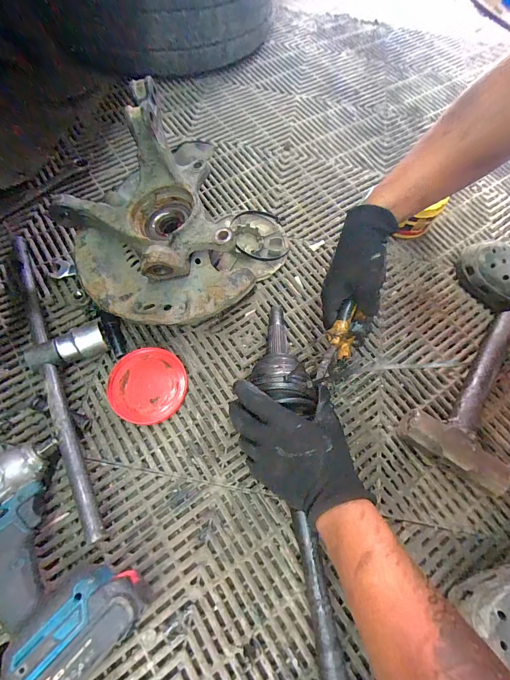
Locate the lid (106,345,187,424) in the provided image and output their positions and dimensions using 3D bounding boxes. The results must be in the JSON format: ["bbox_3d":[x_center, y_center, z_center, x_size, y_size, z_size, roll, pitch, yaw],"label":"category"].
[{"bbox_3d":[-0.147,0.062,0.419,0.100,0.019,0.101,1,67,-3],"label":"lid"}]

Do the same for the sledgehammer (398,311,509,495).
[{"bbox_3d":[0.309,0.062,0.433,0.126,0.049,0.259,32,69,10],"label":"sledgehammer"}]

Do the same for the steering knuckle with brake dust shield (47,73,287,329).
[{"bbox_3d":[-0.101,-0.164,0.422,0.255,0.173,0.300,28,68,8],"label":"steering knuckle with brake dust shield"}]

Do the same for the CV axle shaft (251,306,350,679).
[{"bbox_3d":[0.055,0.195,0.332,0.072,0.094,0.522,-5,67,-6],"label":"CV axle shaft"}]

